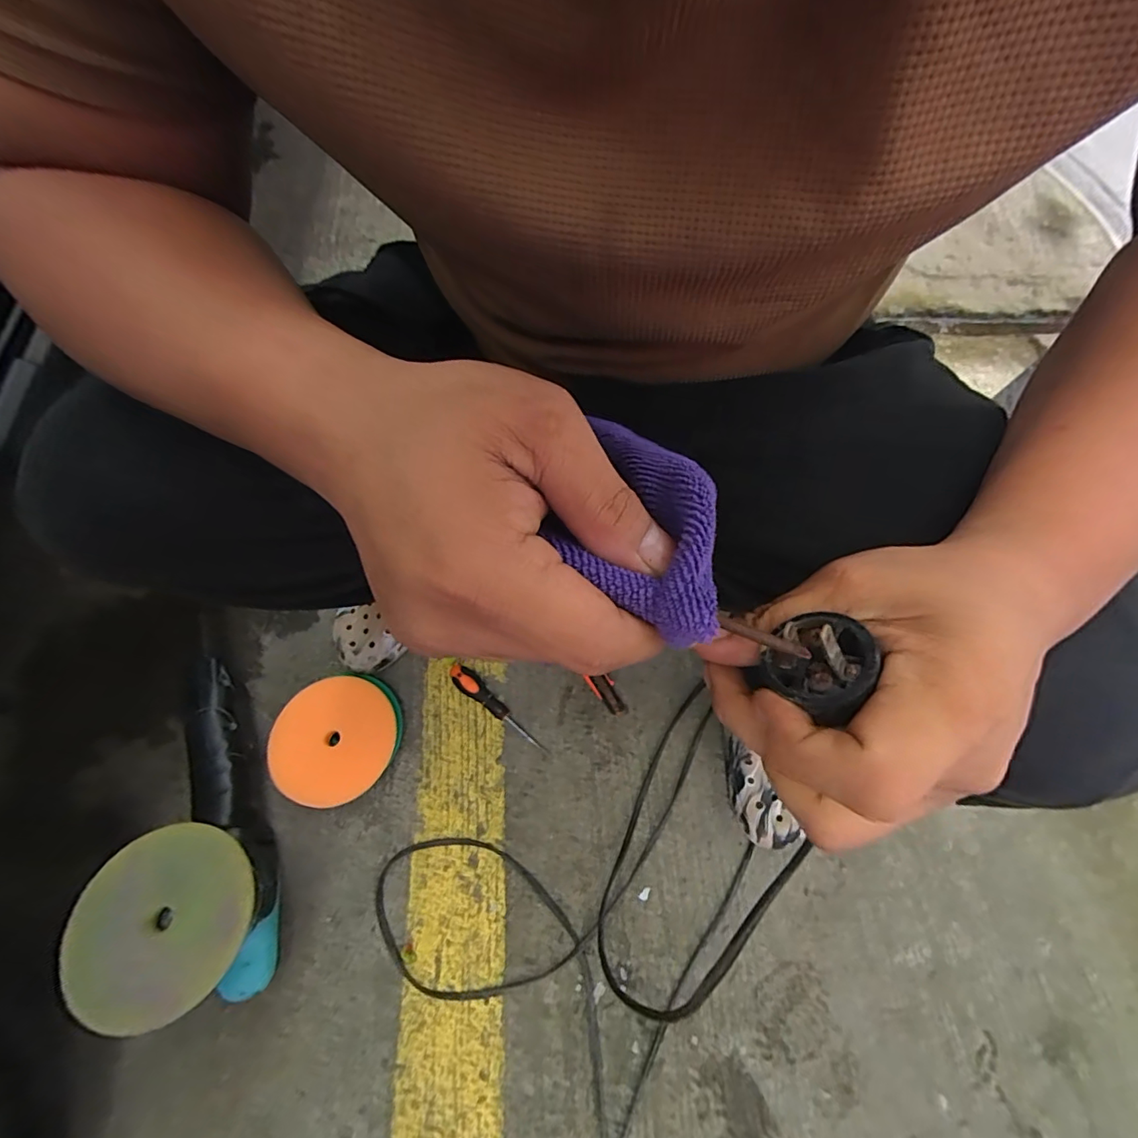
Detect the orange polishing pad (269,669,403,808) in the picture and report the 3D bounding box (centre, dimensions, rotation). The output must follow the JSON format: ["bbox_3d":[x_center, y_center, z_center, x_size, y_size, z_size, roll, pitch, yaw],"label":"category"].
[{"bbox_3d":[-0.273,0.197,0.595,0.135,0.019,0.145,15,60,-7],"label":"orange polishing pad"}]

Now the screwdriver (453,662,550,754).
[{"bbox_3d":[-0.092,0.178,0.646,0.152,0.022,0.026,42,72,1],"label":"screwdriver"}]

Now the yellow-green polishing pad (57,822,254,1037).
[{"bbox_3d":[-0.335,0.289,0.415,0.134,0.020,0.128,35,56,10],"label":"yellow-green polishing pad"}]

